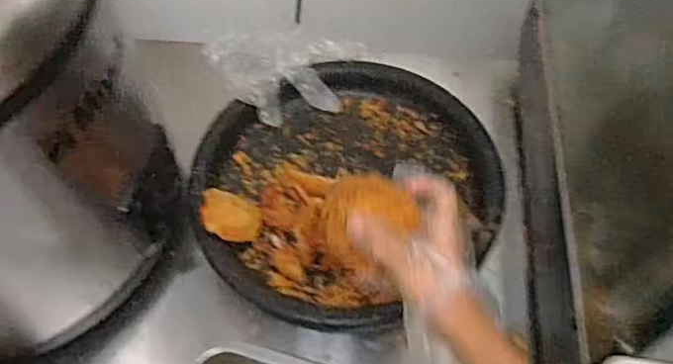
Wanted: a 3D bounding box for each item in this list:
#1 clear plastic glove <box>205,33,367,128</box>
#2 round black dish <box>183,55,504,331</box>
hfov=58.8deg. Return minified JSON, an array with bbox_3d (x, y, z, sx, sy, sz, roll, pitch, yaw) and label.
[{"bbox_3d":[-0.057,-0.138,0.735,0.163,0.060,0.137,-25,60,-15],"label":"clear plastic glove"},{"bbox_3d":[0.013,-0.003,0.655,0.322,0.056,0.298,0,57,0],"label":"round black dish"}]

